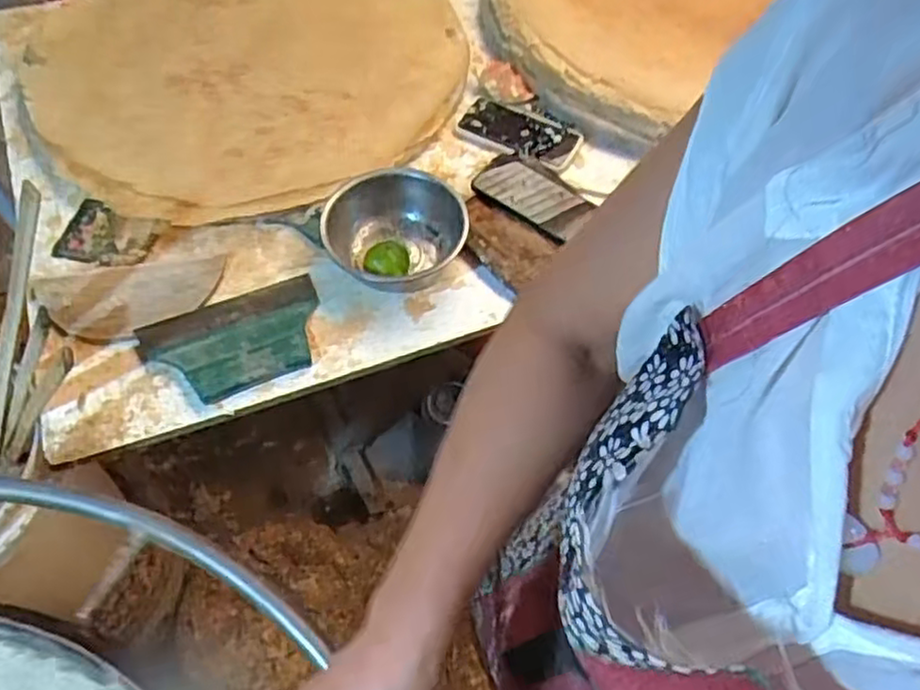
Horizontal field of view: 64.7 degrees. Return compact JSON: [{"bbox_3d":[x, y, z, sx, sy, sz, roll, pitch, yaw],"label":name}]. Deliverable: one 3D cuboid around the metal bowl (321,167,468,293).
[{"bbox_3d":[-0.069,-0.137,0.852,0.158,0.056,0.144,0,59,0],"label":"metal bowl"}]

